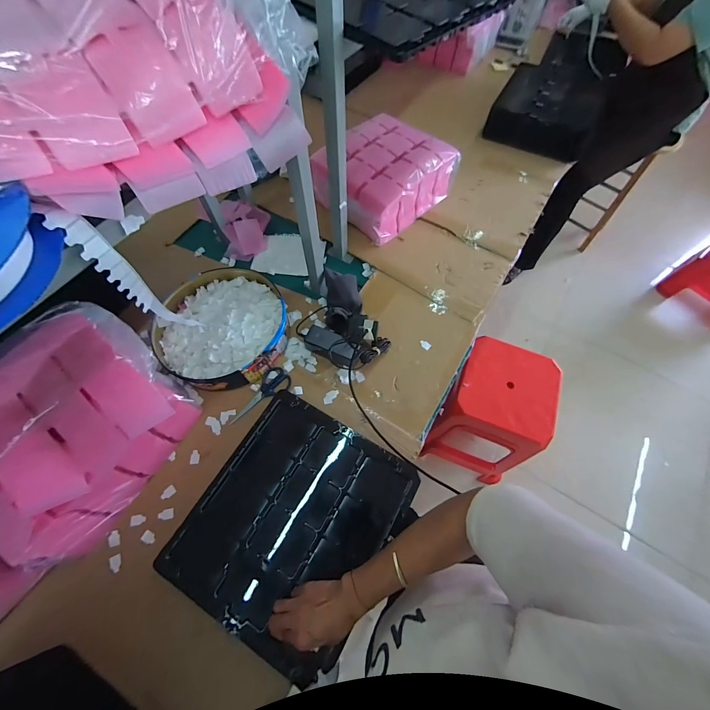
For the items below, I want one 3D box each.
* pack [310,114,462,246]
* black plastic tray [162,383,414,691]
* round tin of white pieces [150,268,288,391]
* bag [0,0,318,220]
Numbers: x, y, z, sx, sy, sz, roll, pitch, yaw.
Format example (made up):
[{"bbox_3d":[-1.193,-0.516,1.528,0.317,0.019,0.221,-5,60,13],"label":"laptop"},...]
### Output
[{"bbox_3d":[0.079,-0.524,0.948,0.339,0.153,0.284,-41,71,-18],"label":"pack"},{"bbox_3d":[-0.102,0.300,0.593,0.336,0.056,0.370,29,67,12],"label":"black plastic tray"},{"bbox_3d":[-0.307,-0.065,0.768,0.282,0.069,0.299,0,64,-1],"label":"round tin of white pieces"},{"bbox_3d":[-0.268,-0.311,0.374,0.372,0.152,0.253,-36,70,-17],"label":"bag"}]

